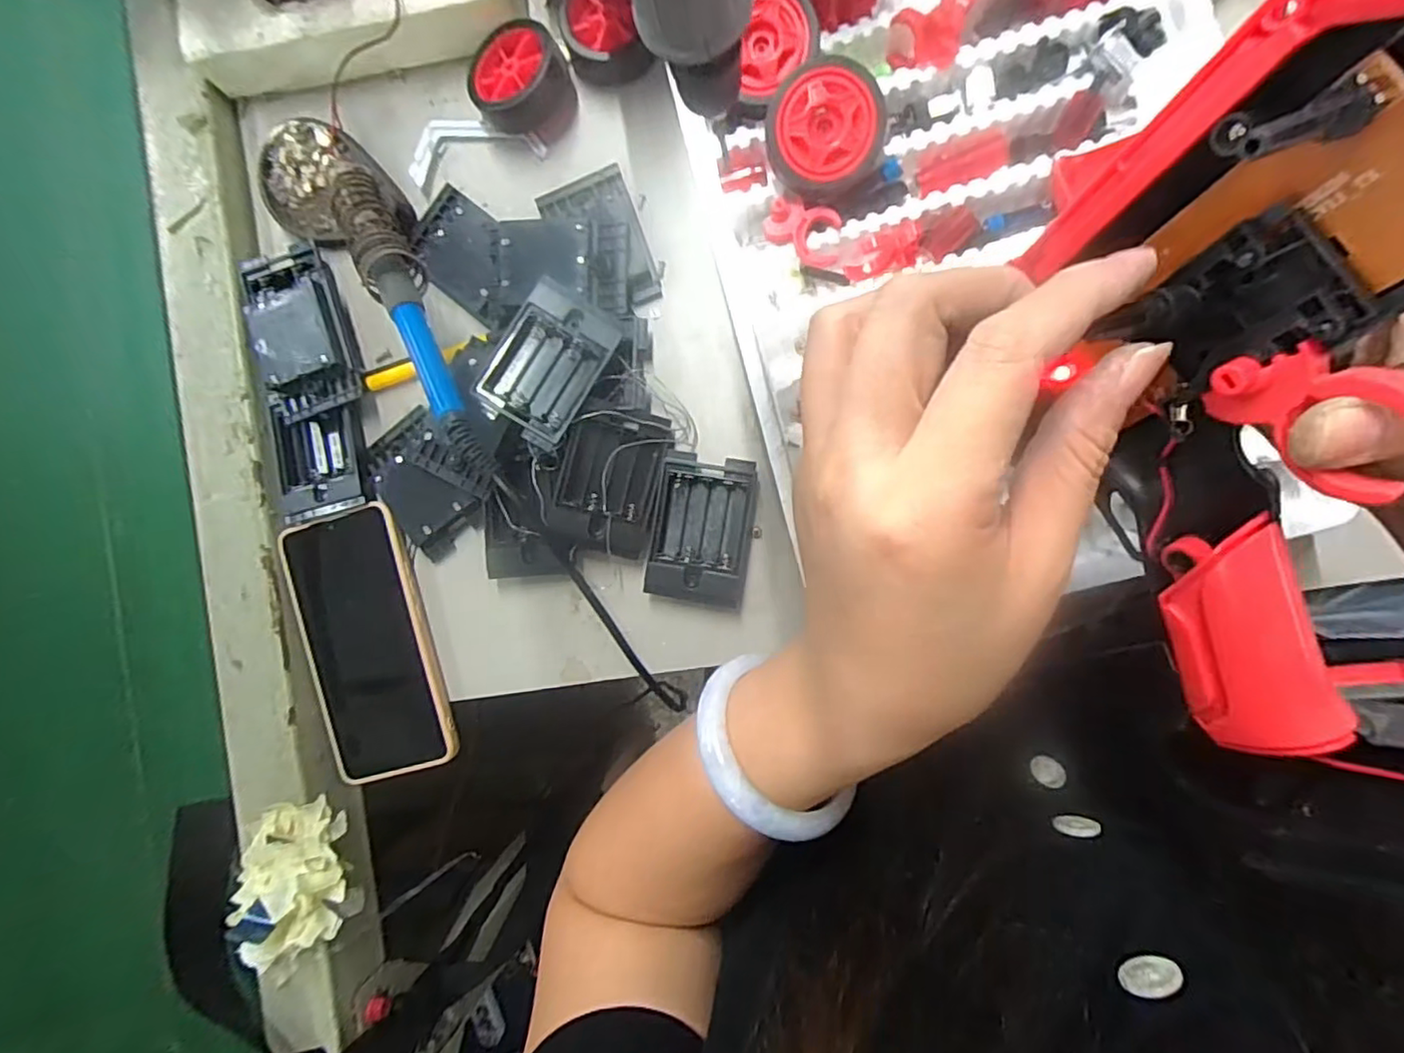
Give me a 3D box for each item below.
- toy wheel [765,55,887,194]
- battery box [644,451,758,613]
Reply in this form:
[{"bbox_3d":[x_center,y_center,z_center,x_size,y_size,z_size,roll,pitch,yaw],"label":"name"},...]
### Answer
[{"bbox_3d":[0.061,-0.196,0.316,0.055,0.028,0.053,0,94,7],"label":"toy wheel"},{"bbox_3d":[0.000,0.003,0.362,0.055,0.016,0.086,8,91,8],"label":"battery box"}]

